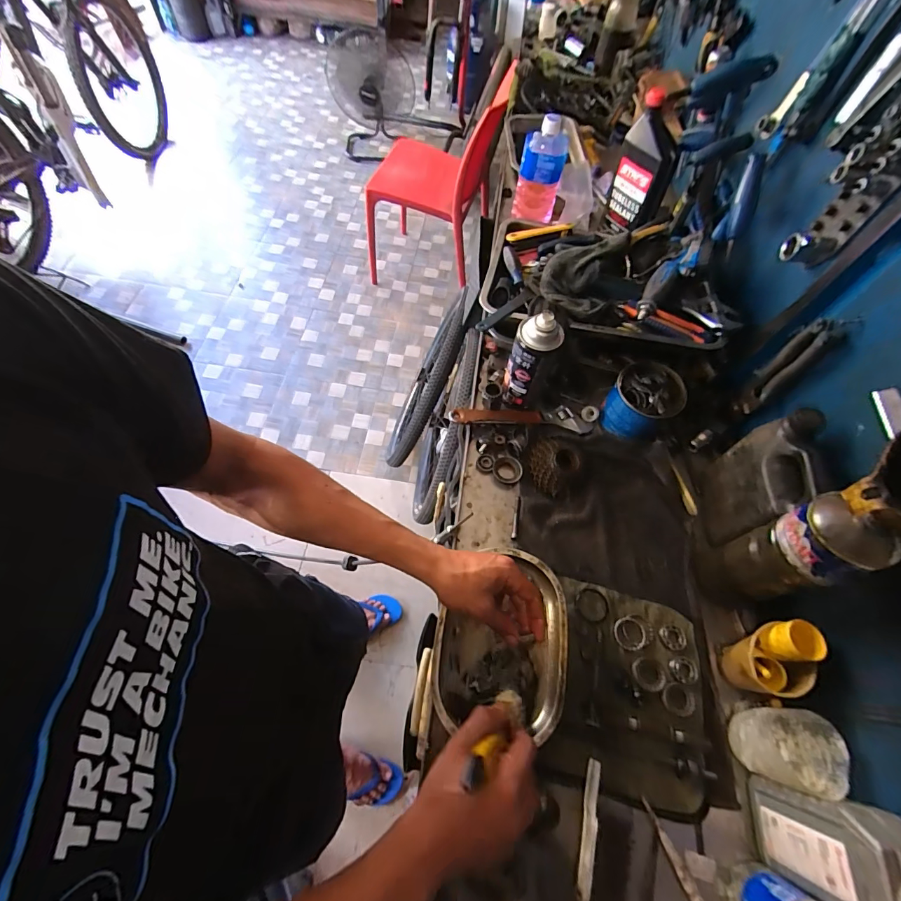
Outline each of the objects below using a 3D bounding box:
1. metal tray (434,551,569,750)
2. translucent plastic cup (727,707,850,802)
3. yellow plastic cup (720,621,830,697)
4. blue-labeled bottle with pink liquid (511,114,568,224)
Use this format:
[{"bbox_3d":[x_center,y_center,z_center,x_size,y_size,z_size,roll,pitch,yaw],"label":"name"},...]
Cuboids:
[{"bbox_3d":[0.062,0.225,0.508,0.152,0.039,0.201,8,62,0],"label":"metal tray"},{"bbox_3d":[0.357,0.322,0.442,0.067,0.087,0.065,2,62,-3],"label":"translucent plastic cup"},{"bbox_3d":[0.362,0.240,0.476,0.059,0.106,0.072,7,62,0],"label":"yellow plastic cup"},{"bbox_3d":[0.175,-0.541,0.802,0.082,0.173,0.062,13,62,3],"label":"blue-labeled bottle with pink liquid"}]

